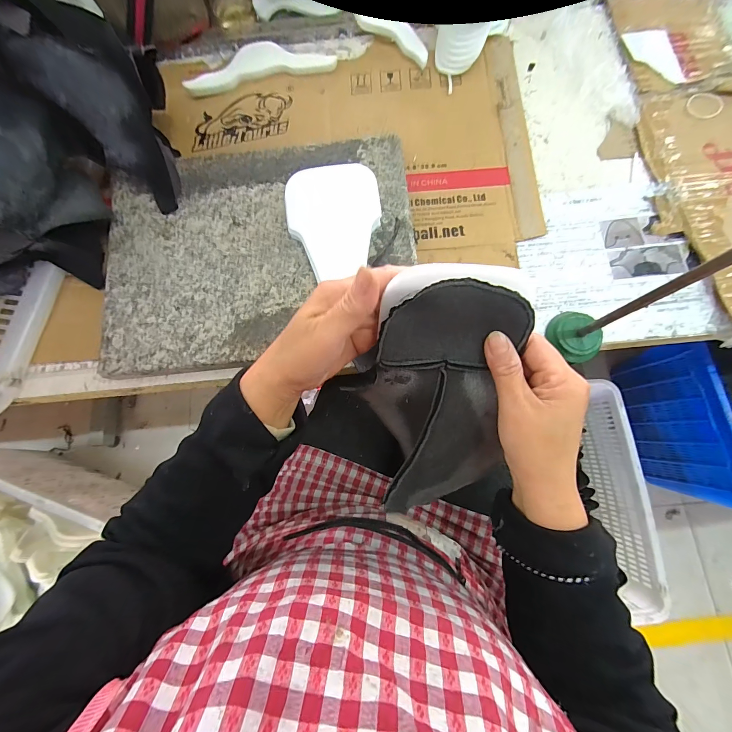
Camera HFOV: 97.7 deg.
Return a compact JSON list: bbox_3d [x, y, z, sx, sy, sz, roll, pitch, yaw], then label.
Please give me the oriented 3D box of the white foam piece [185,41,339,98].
[{"bbox_3d":[-0.166,-0.477,0.500,0.228,0.012,0.078,-13,78,-1],"label":"white foam piece"}]

